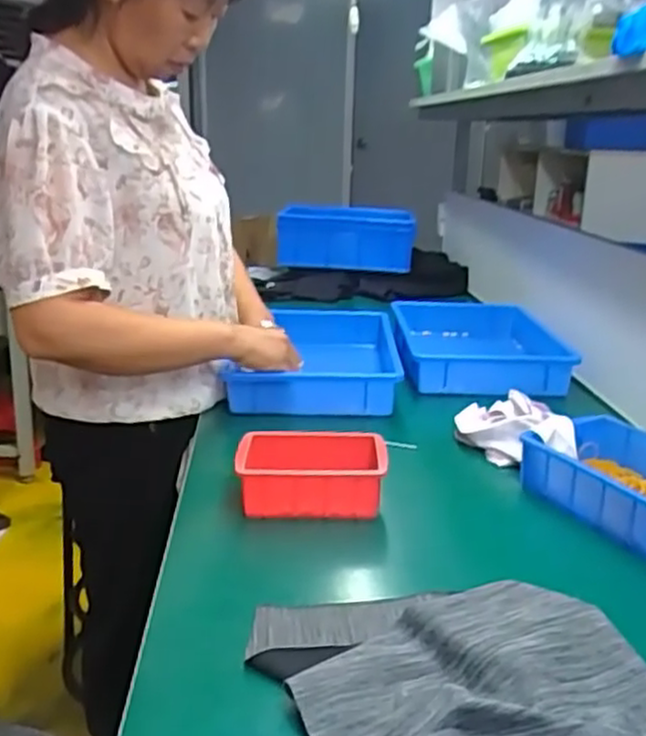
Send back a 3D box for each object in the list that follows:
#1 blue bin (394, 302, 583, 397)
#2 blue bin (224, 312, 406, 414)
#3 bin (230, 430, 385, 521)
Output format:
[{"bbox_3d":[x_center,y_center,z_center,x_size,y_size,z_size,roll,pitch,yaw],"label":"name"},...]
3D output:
[{"bbox_3d":[0.250,-0.034,1.233,0.261,0.074,0.346,3,18,4],"label":"blue bin"},{"bbox_3d":[-0.002,-0.006,1.152,0.237,0.080,0.367,3,18,4],"label":"blue bin"},{"bbox_3d":[-0.011,0.110,0.765,0.151,0.057,0.103,2,18,2],"label":"bin"}]

